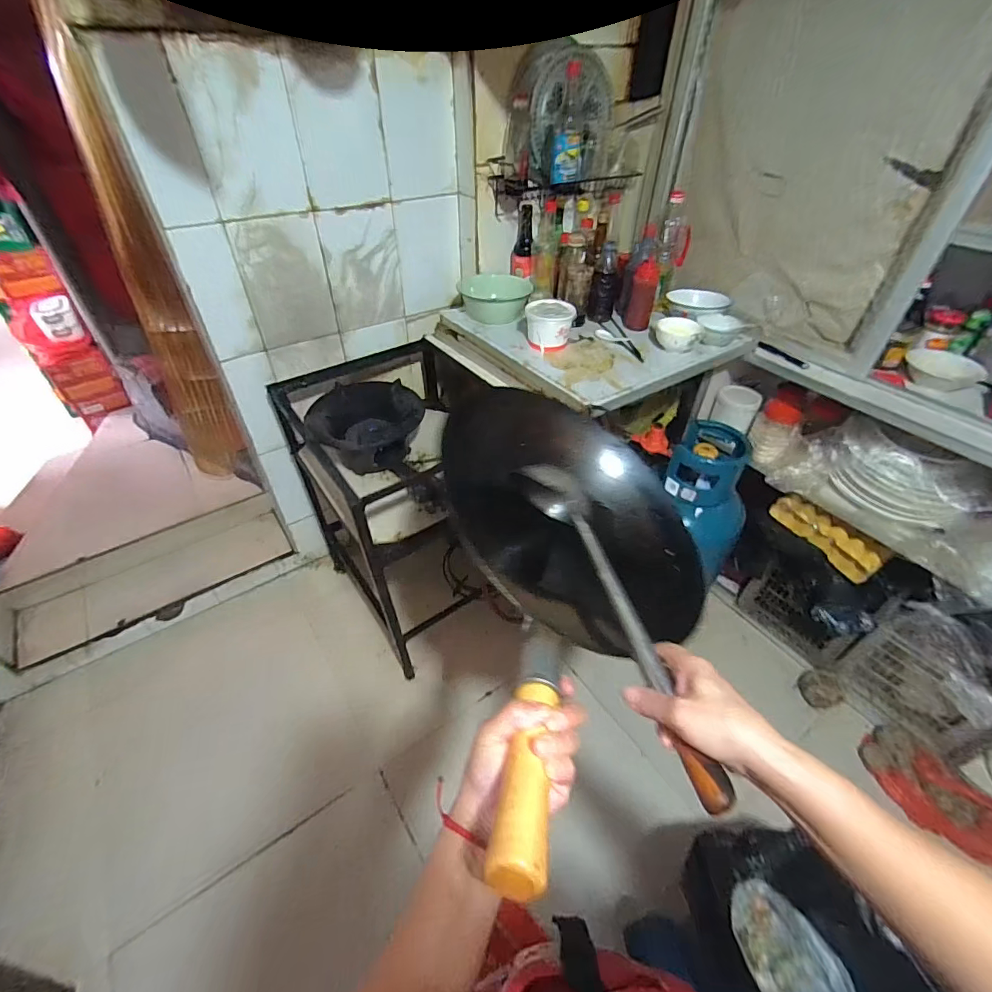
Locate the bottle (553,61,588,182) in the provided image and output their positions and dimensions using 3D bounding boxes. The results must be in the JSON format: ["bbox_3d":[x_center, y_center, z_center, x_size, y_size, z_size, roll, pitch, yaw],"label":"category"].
[{"bbox_3d":[0.185,-0.887,1.127,0.081,0.221,0.076,8,43,7],"label":"bottle"}]

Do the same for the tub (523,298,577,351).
[{"bbox_3d":[0.131,-0.425,1.157,0.113,0.084,0.116,1,43,-1],"label":"tub"}]

